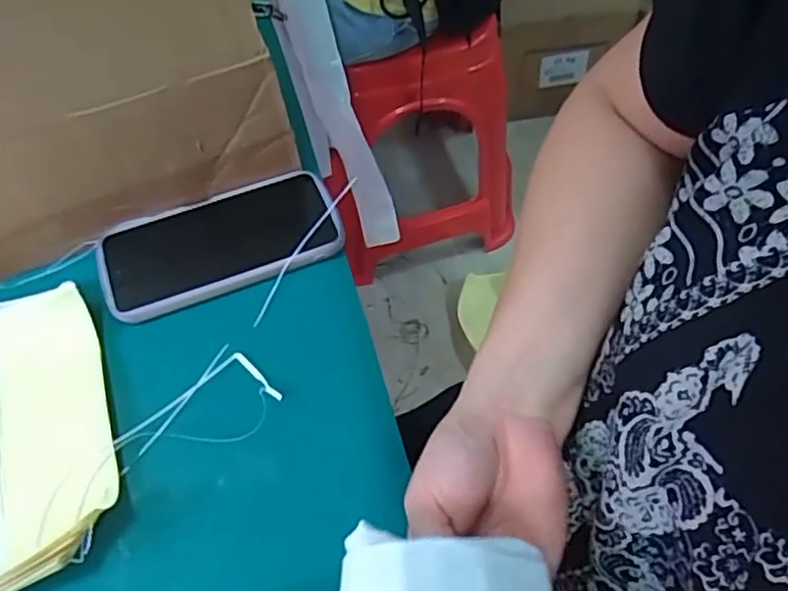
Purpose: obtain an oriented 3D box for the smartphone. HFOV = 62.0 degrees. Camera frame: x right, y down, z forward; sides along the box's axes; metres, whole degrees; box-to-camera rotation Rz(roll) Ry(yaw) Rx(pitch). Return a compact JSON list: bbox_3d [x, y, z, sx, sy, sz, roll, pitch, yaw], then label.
[{"bbox_3d":[-0.128,-0.040,0.484,0.172,0.011,0.088,-19,59,-9],"label":"smartphone"}]

